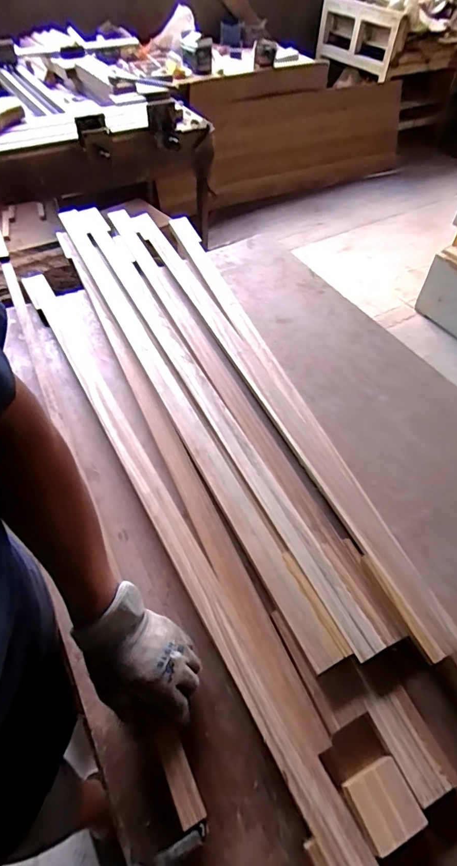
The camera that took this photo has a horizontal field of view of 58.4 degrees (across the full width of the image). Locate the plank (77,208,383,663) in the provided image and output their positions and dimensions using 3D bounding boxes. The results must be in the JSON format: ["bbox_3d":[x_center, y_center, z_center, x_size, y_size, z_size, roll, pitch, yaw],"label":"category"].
[{"bbox_3d":[-0.105,-0.173,0.829,0.053,0.022,1.242,-22,57,-16],"label":"plank"}]

